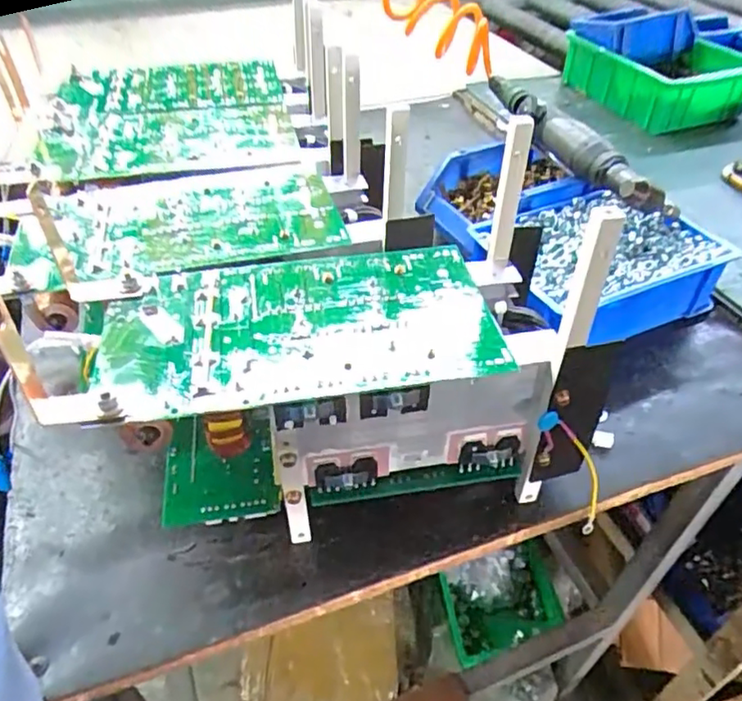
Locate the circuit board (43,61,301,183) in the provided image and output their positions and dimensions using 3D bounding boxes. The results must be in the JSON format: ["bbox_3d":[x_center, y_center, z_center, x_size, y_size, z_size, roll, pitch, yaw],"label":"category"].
[{"bbox_3d":[-0.188,-0.224,0.567,0.213,0.012,0.250,-10,46,-8],"label":"circuit board"}]

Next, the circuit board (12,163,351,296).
[{"bbox_3d":[-0.134,-0.093,0.426,0.216,0.006,0.124,-10,44,-11],"label":"circuit board"}]

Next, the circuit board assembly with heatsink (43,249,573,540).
[{"bbox_3d":[-0.032,0.017,0.384,0.264,0.103,0.130,-7,44,-7],"label":"circuit board assembly with heatsink"}]

